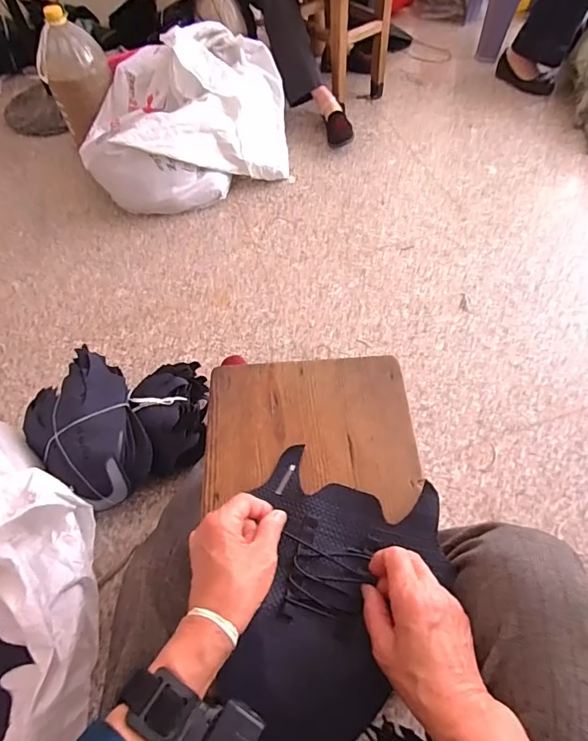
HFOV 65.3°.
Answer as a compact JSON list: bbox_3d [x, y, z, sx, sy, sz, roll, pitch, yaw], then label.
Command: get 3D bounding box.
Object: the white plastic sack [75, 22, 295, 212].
[{"bbox_3d":[-0.322,-0.748,1.377,0.590,0.294,0.478,-7,56,0],"label":"white plastic sack"}]

